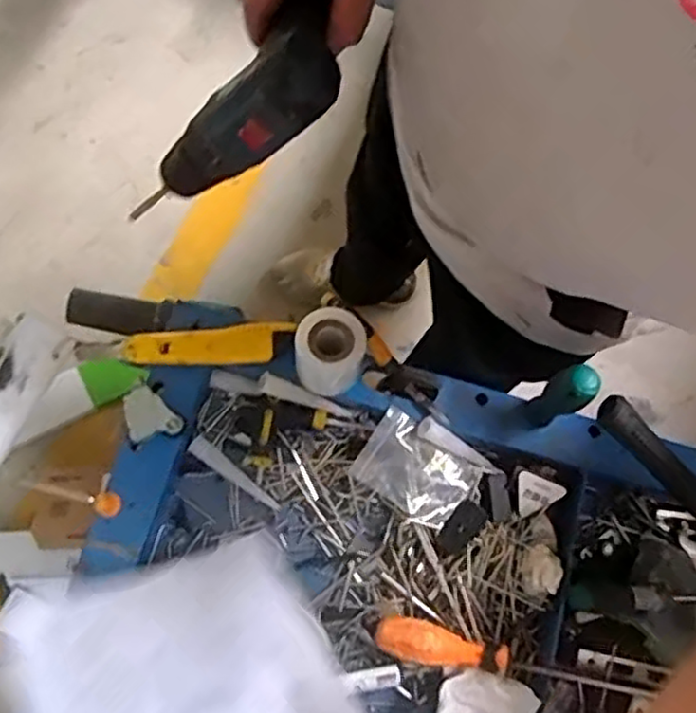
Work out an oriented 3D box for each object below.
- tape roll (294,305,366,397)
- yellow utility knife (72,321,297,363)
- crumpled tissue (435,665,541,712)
[{"bbox_3d":[-0.016,-0.003,0.590,0.055,0.060,0.059,1,73,-3],"label":"tape roll"},{"bbox_3d":[-0.142,-0.011,0.609,0.185,0.012,0.034,-1,73,-3],"label":"yellow utility knife"},{"bbox_3d":[0.108,0.277,0.546,0.077,0.017,0.057,3,73,-2],"label":"crumpled tissue"}]

